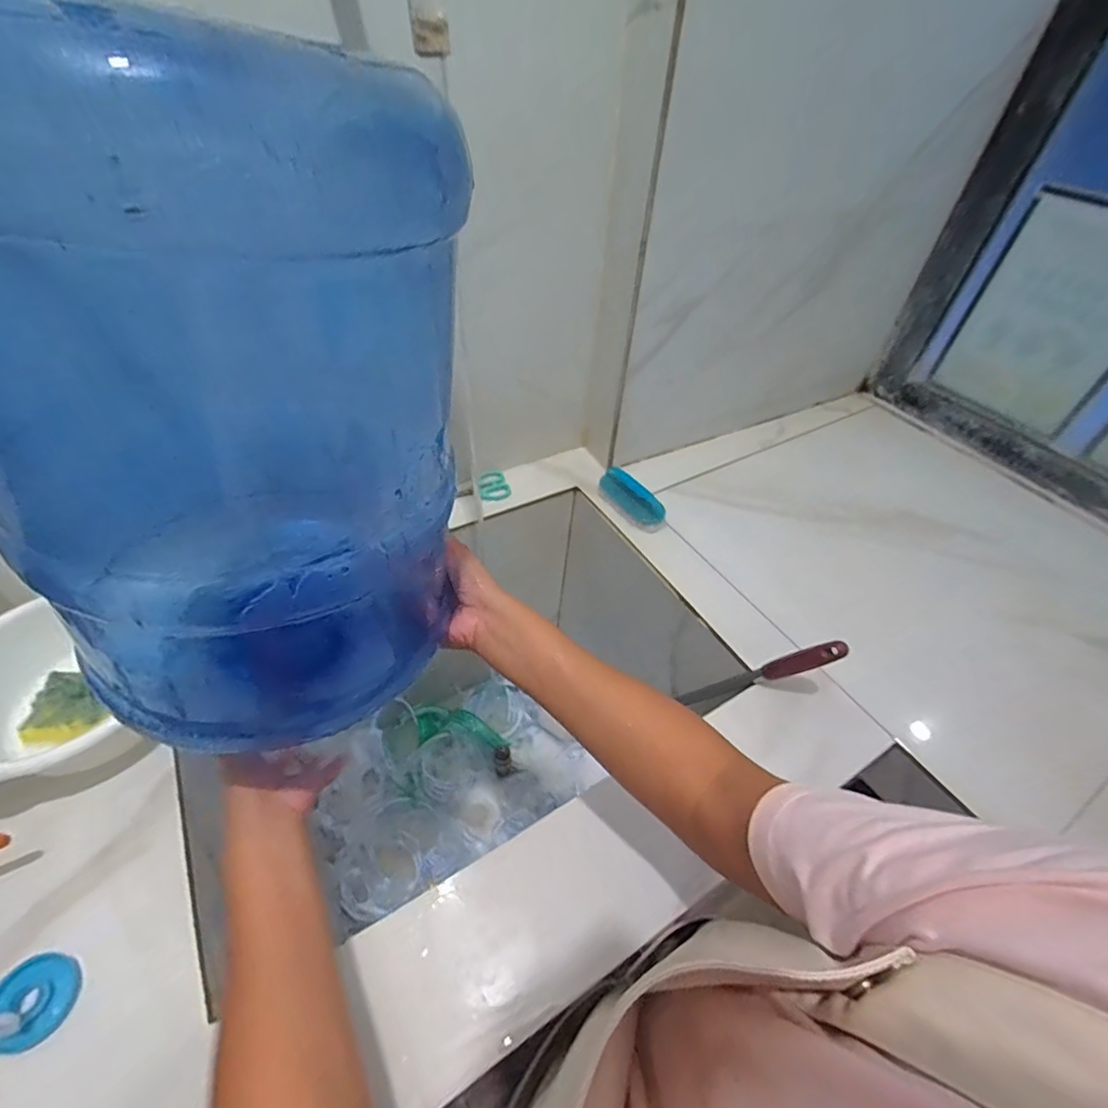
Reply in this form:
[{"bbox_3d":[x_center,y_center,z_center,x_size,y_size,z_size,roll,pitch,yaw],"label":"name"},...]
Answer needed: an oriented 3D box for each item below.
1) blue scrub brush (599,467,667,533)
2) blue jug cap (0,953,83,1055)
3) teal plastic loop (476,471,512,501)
[{"bbox_3d":[0.114,-0.083,0.803,0.043,0.048,0.127,-26,55,-28],"label":"blue scrub brush"},{"bbox_3d":[-0.390,0.334,0.398,0.053,0.018,0.056,17,35,-19],"label":"blue jug cap"},{"bbox_3d":[-0.097,-0.106,0.828,0.048,0.013,0.057,-16,50,-21],"label":"teal plastic loop"}]

